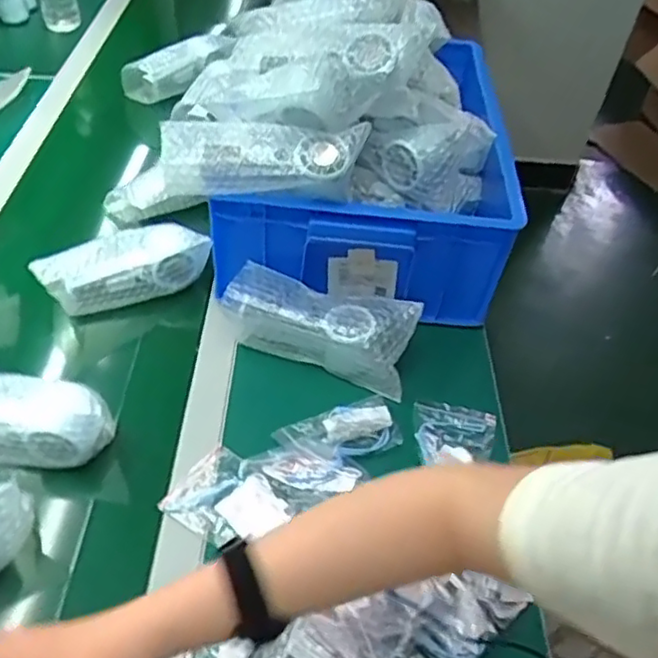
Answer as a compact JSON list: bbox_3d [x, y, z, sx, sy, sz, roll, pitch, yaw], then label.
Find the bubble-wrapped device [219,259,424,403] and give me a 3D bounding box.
[{"bbox_3d":[-0.008,-0.008,0.743,0.212,0.072,0.086,19,47,12],"label":"bubble-wrapped device"}]

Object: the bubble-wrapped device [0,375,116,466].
[{"bbox_3d":[-0.312,0.083,0.622,0.203,0.063,0.062,5,46,-1],"label":"bubble-wrapped device"}]

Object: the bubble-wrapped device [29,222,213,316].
[{"bbox_3d":[-0.242,-0.075,0.780,0.189,0.067,0.052,-18,50,-22],"label":"bubble-wrapped device"}]

